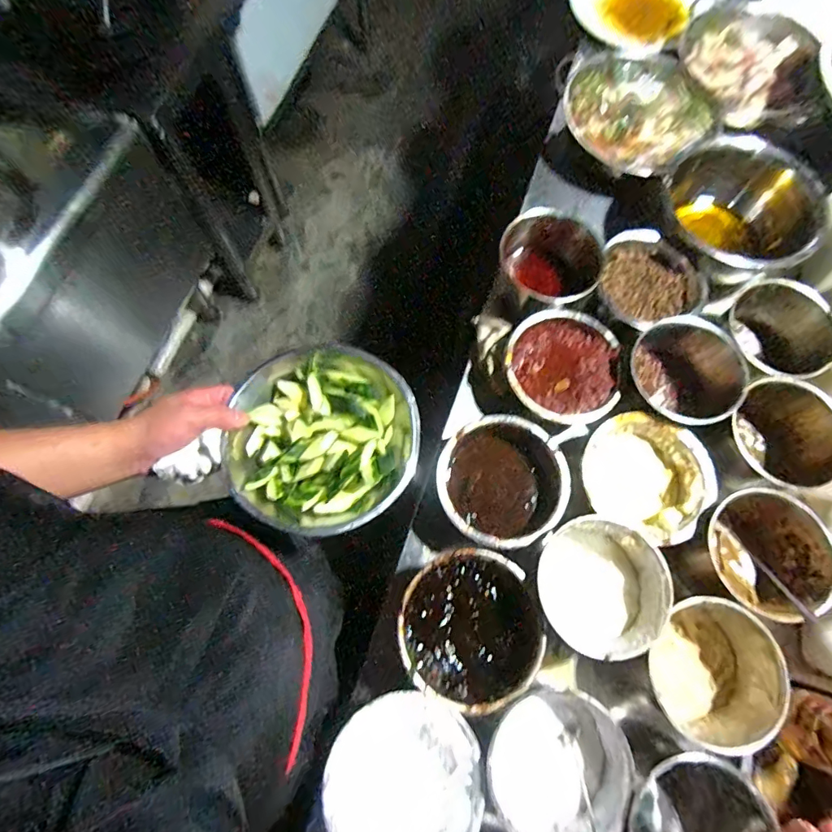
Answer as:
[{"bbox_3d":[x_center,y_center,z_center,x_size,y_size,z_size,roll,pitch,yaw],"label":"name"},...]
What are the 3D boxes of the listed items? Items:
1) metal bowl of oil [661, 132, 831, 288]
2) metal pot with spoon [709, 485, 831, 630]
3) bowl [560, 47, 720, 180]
[{"bbox_3d":[0.508,-0.322,0.741,0.227,0.120,0.217,1,73,-2],"label":"metal bowl of oil"},{"bbox_3d":[0.443,0.181,0.613,0.130,0.105,0.156,2,73,-1],"label":"metal pot with spoon"},{"bbox_3d":[0.402,-0.553,0.828,0.268,0.069,0.252,1,73,-2],"label":"bowl"}]

